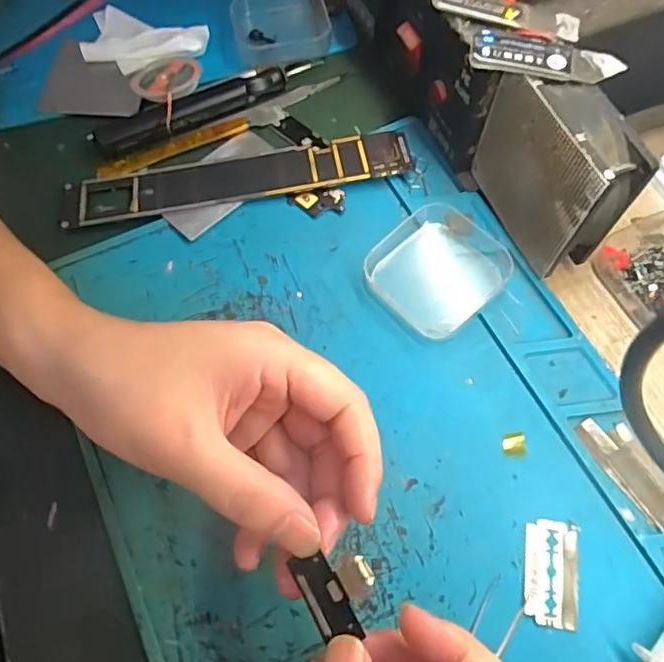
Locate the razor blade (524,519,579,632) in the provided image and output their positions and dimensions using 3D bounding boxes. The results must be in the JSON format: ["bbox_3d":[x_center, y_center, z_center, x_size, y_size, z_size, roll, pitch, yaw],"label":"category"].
[{"bbox_3d":[0.095,0.103,0.248,0.022,0.004,0.042,8,65,6],"label":"razor blade"}]

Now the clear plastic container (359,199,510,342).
[{"bbox_3d":[0.057,-0.034,0.307,0.061,0.014,0.067,41,72,19],"label":"clear plastic container"}]

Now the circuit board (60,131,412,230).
[{"bbox_3d":[-0.056,-0.090,0.339,0.202,0.008,0.035,-10,64,-3],"label":"circuit board"}]

